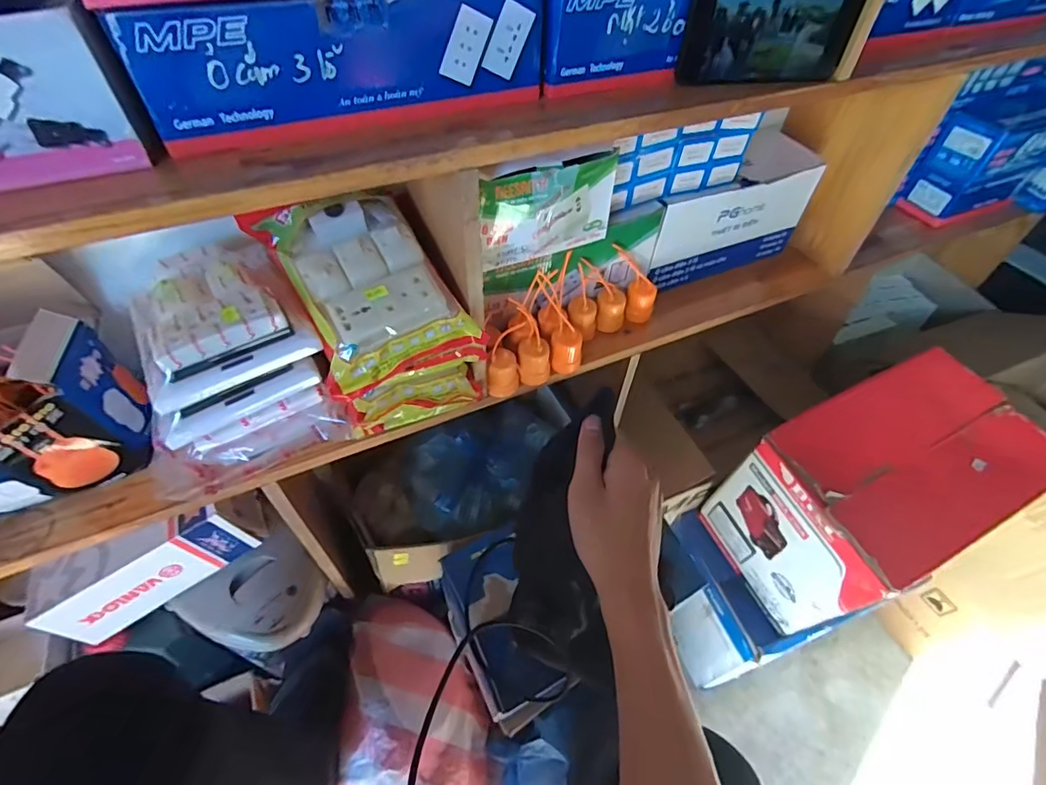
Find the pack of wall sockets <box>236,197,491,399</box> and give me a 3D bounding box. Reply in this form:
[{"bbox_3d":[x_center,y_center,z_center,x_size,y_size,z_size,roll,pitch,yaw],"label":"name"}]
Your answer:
[{"bbox_3d":[-0.156,-0.112,0.489,0.158,0.081,0.199,-23,56,-20],"label":"pack of wall sockets"}]

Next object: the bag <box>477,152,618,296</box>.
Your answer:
[{"bbox_3d":[0.020,-0.165,0.535,0.152,0.173,0.027,-21,69,-21],"label":"bag"}]

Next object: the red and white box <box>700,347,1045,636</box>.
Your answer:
[{"bbox_3d":[0.525,0.160,0.765,0.363,0.269,0.223,-19,54,-18],"label":"red and white box"}]

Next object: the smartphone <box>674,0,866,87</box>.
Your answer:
[{"bbox_3d":[0.225,-0.329,0.457,0.163,0.079,0.017,-8,52,-9],"label":"smartphone"}]

